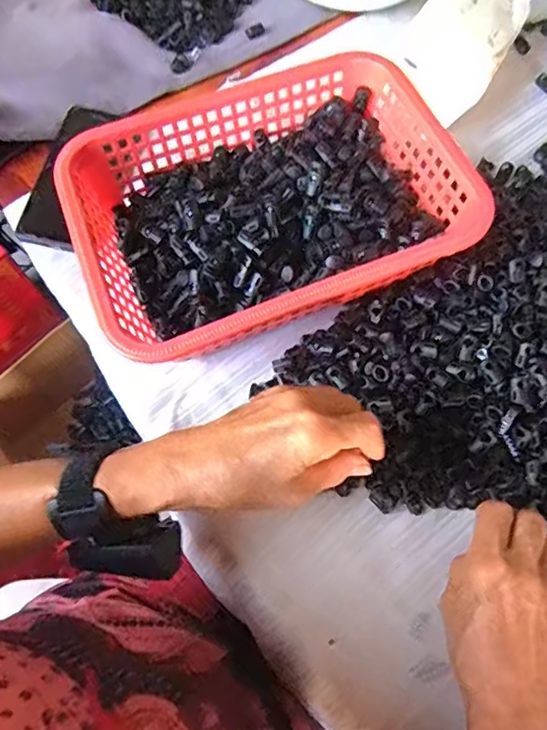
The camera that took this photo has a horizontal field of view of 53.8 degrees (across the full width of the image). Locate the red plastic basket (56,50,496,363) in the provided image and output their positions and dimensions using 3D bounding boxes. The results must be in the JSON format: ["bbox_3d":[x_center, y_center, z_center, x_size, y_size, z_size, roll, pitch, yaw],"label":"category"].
[{"bbox_3d":[-0.003,-0.126,0.449,0.293,0.083,0.214,-21,69,-7],"label":"red plastic basket"}]

